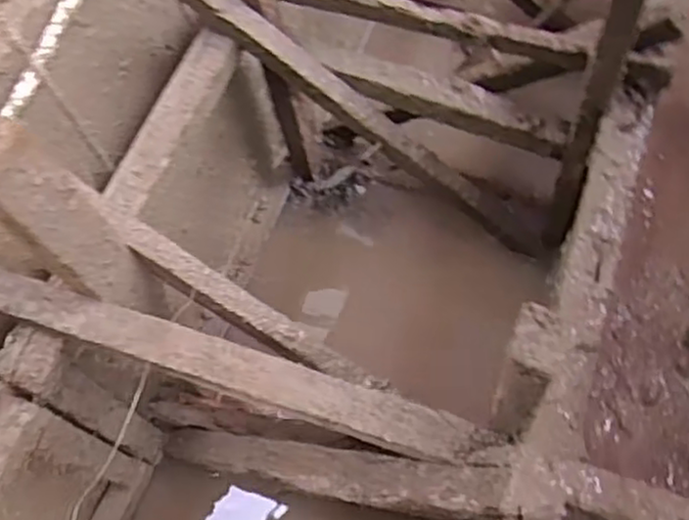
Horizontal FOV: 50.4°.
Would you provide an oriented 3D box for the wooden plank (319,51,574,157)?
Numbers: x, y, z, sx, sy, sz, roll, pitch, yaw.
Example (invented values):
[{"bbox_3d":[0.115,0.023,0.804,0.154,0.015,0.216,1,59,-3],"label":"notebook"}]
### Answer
[{"bbox_3d":[0.147,-0.240,1.095,0.377,0.061,0.049,18,67,15],"label":"wooden plank"}]

